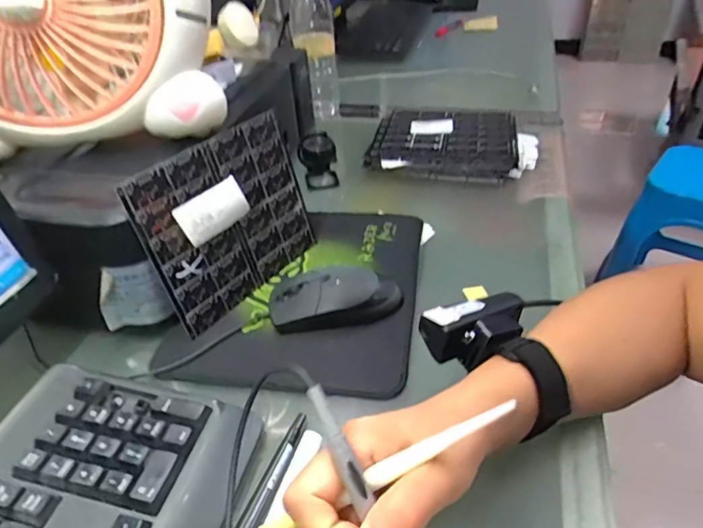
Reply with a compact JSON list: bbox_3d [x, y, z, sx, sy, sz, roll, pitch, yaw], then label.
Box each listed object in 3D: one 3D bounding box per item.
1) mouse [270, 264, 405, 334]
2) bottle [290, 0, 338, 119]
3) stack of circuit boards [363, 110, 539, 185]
[{"bbox_3d":[-0.014,0.028,0.444,0.112,0.033,0.054,-5,37,0],"label":"mouse"},{"bbox_3d":[-0.057,-0.341,0.789,0.067,0.230,0.062,-7,37,-3],"label":"bottle"},{"bbox_3d":[0.138,-0.166,0.696,0.211,0.026,0.168,5,38,12],"label":"stack of circuit boards"}]

